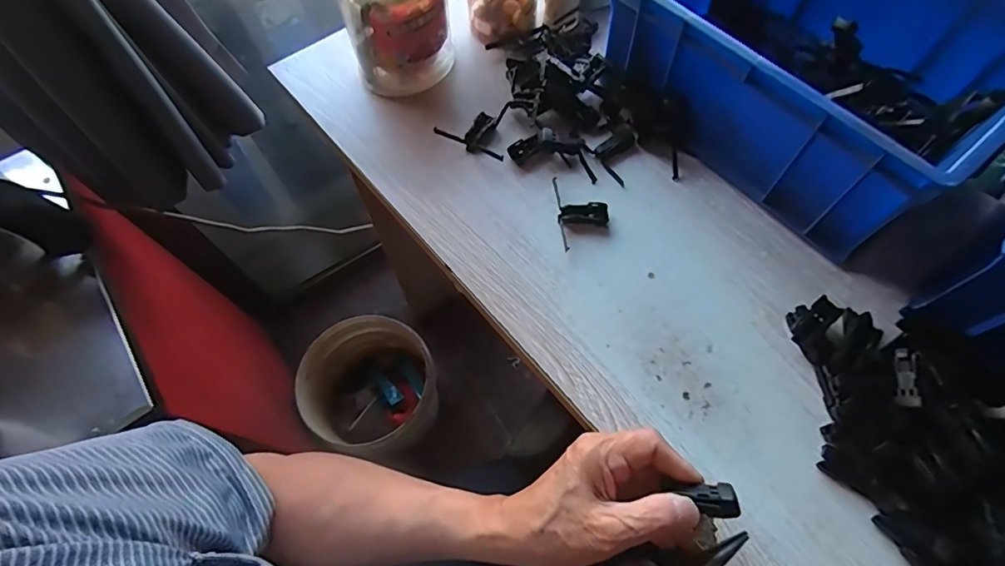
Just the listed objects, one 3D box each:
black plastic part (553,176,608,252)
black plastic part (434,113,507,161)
[{"bbox_3d":[0.079,-0.069,0.471,0.049,0.009,0.081,-2,64,0],"label":"black plastic part"},{"bbox_3d":[-0.027,-0.167,0.526,0.079,0.015,0.050,21,67,11],"label":"black plastic part"}]

